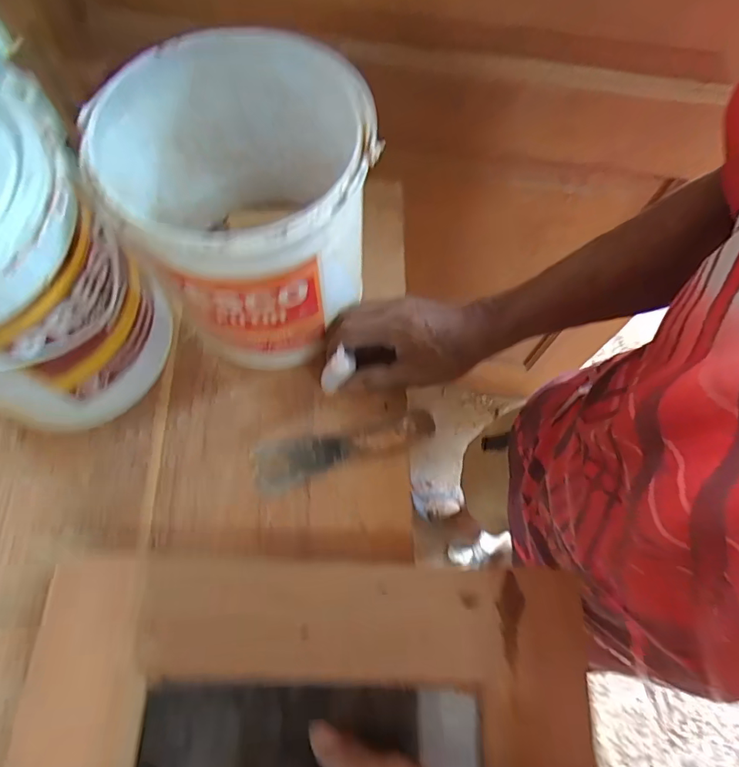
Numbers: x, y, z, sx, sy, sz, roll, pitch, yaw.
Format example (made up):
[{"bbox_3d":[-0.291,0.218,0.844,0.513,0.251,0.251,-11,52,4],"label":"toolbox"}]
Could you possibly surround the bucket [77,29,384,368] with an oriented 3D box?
[{"bbox_3d":[-0.085,-0.125,0.379,0.174,0.190,0.161,1,71,-2],"label":"bucket"}]

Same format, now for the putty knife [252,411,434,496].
[{"bbox_3d":[-0.024,0.057,0.413,0.162,0.021,0.040,-11,72,-7],"label":"putty knife"}]

